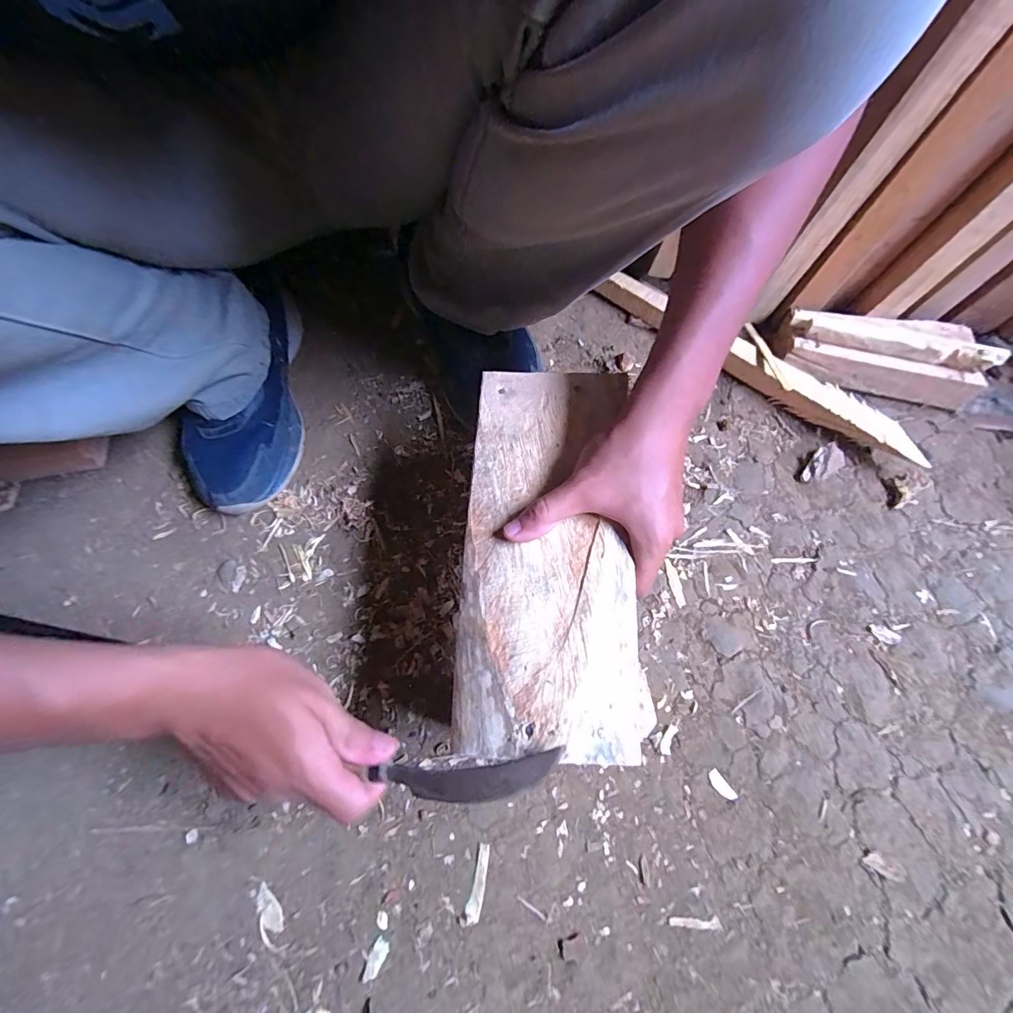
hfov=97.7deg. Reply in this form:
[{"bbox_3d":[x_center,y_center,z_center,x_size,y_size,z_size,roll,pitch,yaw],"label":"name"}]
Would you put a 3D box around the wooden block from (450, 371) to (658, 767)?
[{"bbox_3d":[0.026,0.023,0.310,0.119,0.019,0.270,-1,69,0],"label":"wooden block"}]

